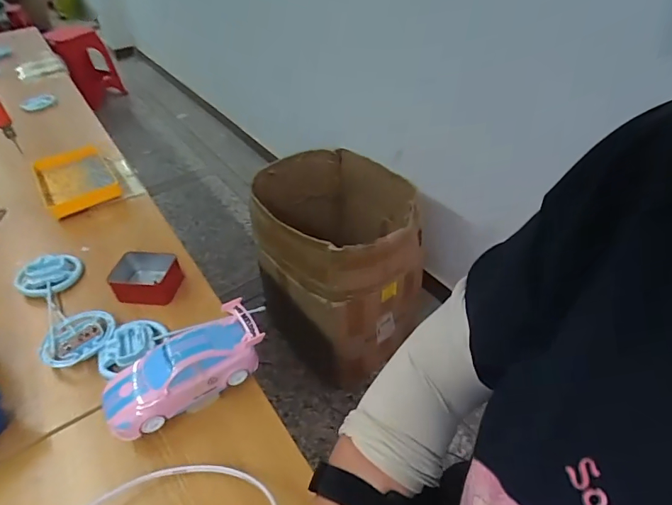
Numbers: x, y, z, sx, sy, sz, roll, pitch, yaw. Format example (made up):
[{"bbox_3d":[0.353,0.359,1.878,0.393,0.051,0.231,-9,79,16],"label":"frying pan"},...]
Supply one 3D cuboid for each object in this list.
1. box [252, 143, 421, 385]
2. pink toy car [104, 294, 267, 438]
[{"bbox_3d":[0.006,0.037,1.289,0.399,0.572,0.402,-34,50,-30],"label":"box"},{"bbox_3d":[-0.193,0.146,0.549,0.198,0.064,0.086,-26,46,-24],"label":"pink toy car"}]

